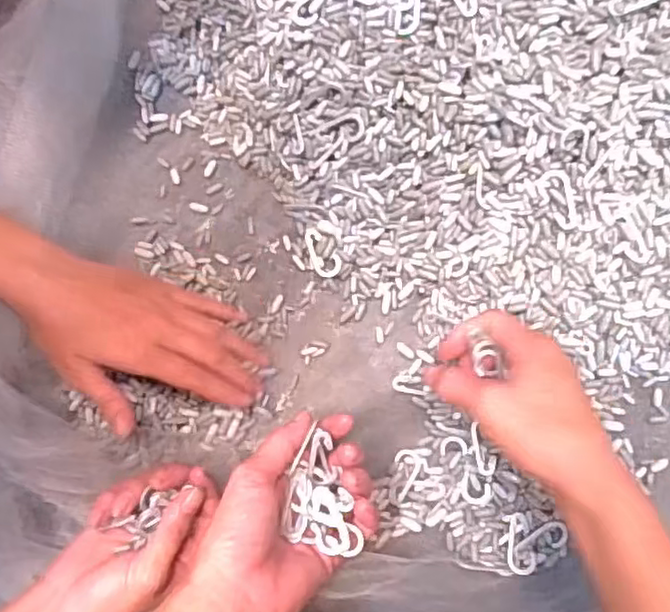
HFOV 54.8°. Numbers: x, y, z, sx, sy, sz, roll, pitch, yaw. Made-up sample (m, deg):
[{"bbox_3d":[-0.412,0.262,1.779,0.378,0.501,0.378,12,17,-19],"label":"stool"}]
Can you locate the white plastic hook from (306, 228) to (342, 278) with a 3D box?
[{"bbox_3d":[-0.010,-0.037,0.450,0.019,0.004,0.036,-39,81,1],"label":"white plastic hook"}]

